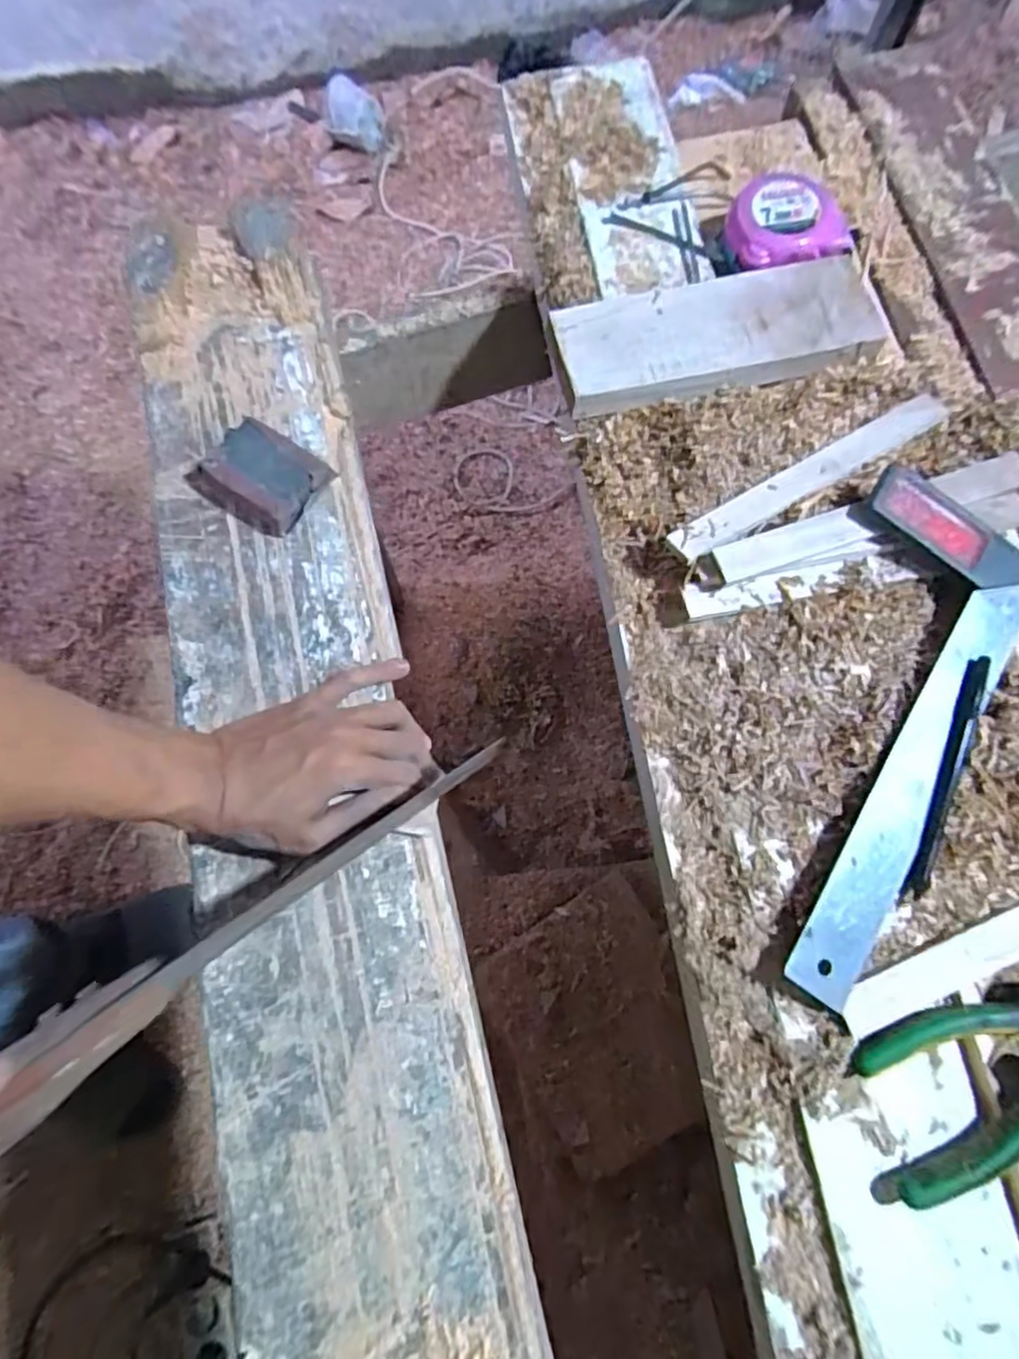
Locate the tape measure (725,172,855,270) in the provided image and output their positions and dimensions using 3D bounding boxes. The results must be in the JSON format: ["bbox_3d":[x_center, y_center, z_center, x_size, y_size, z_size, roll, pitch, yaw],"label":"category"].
[{"bbox_3d":[0.206,-0.341,0.488,0.077,0.036,0.078,-1,73,2],"label":"tape measure"}]

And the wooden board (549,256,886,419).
[{"bbox_3d":[0.144,-0.243,0.456,0.221,0.028,0.079,-12,73,-2],"label":"wooden board"}]

